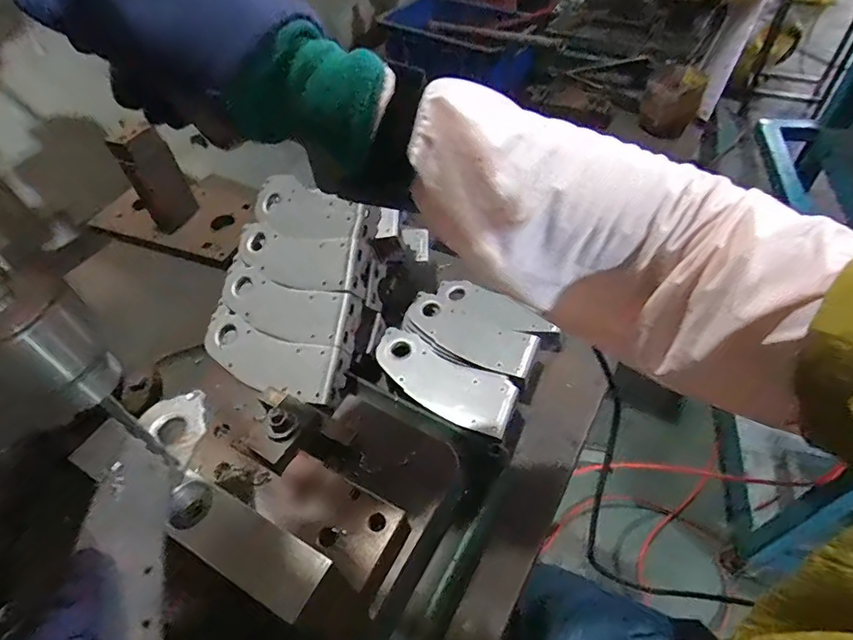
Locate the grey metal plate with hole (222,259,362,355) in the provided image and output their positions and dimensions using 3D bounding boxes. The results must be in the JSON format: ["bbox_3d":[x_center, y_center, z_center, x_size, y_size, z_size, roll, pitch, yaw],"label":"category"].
[{"bbox_3d":[-0.160,-0.012,0.575,0.178,0.032,0.068,15,75,23],"label":"grey metal plate with hole"}]

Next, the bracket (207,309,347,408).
[{"bbox_3d":[-0.171,0.044,0.556,0.180,0.030,0.067,16,75,22],"label":"bracket"}]

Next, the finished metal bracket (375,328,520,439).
[{"bbox_3d":[0.016,0.065,0.555,0.172,0.011,0.075,24,57,21],"label":"finished metal bracket"}]

